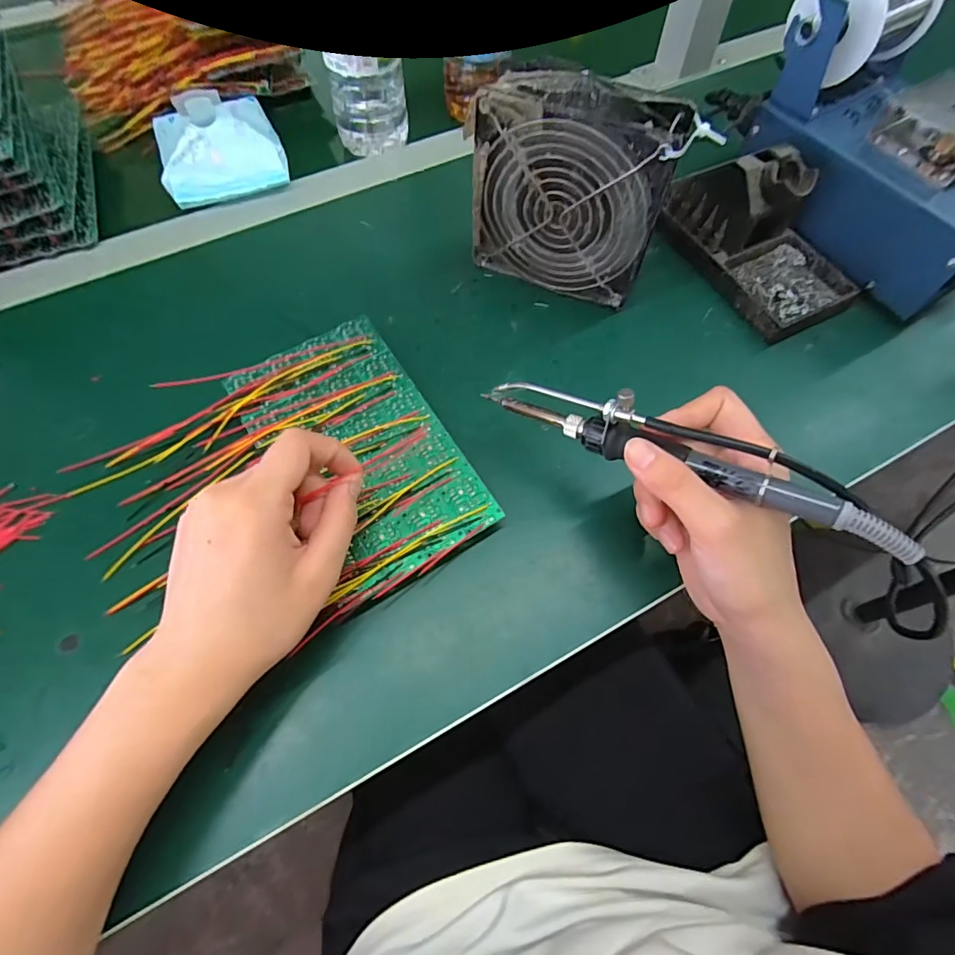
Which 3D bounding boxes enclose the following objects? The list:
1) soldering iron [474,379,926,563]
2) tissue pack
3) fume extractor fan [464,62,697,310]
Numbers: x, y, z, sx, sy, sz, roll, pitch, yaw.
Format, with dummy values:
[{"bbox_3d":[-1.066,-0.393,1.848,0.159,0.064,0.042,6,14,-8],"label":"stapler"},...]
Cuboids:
[{"bbox_3d":[0.093,-0.019,0.244,0.206,0.034,0.025,25,66,25],"label":"soldering iron"},{"bbox_3d":[-0.214,-0.274,0.417,0.098,0.038,0.098,-19,67,-10],"label":"tissue pack"},{"bbox_3d":[0.057,-0.181,0.330,0.118,0.131,0.040,17,66,7],"label":"fume extractor fan"}]

